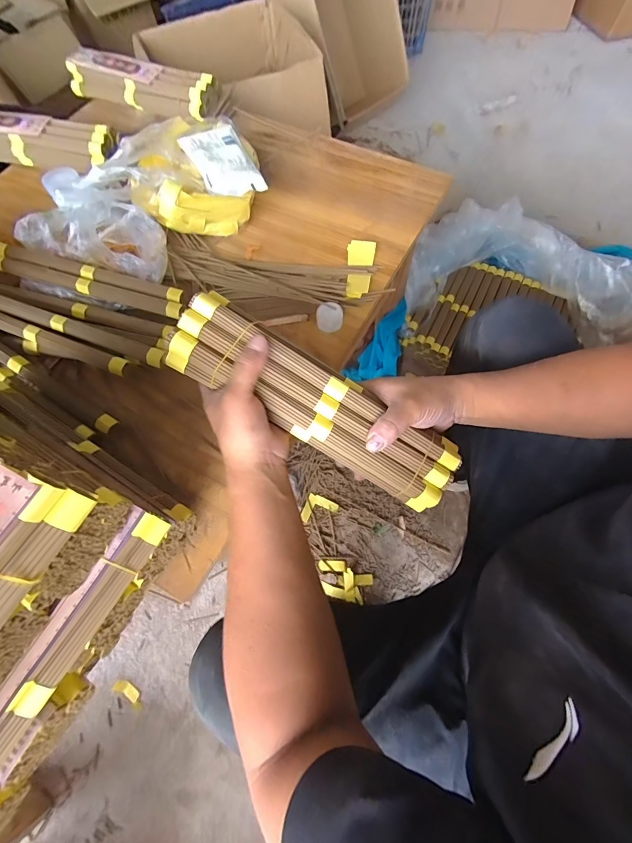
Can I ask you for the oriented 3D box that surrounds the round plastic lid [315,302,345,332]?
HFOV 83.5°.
[{"bbox_3d":[0.020,-0.149,0.506,0.038,0.008,0.040,-1,111,2],"label":"round plastic lid"}]

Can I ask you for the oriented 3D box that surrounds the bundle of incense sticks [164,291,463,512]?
[{"bbox_3d":[0.005,-0.018,0.365,0.307,0.035,0.081,32,72,-6],"label":"bundle of incense sticks"}]

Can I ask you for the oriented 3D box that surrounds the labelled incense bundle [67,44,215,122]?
[{"bbox_3d":[-0.352,-0.674,0.710,0.327,0.053,0.068,23,71,12],"label":"labelled incense bundle"}]

